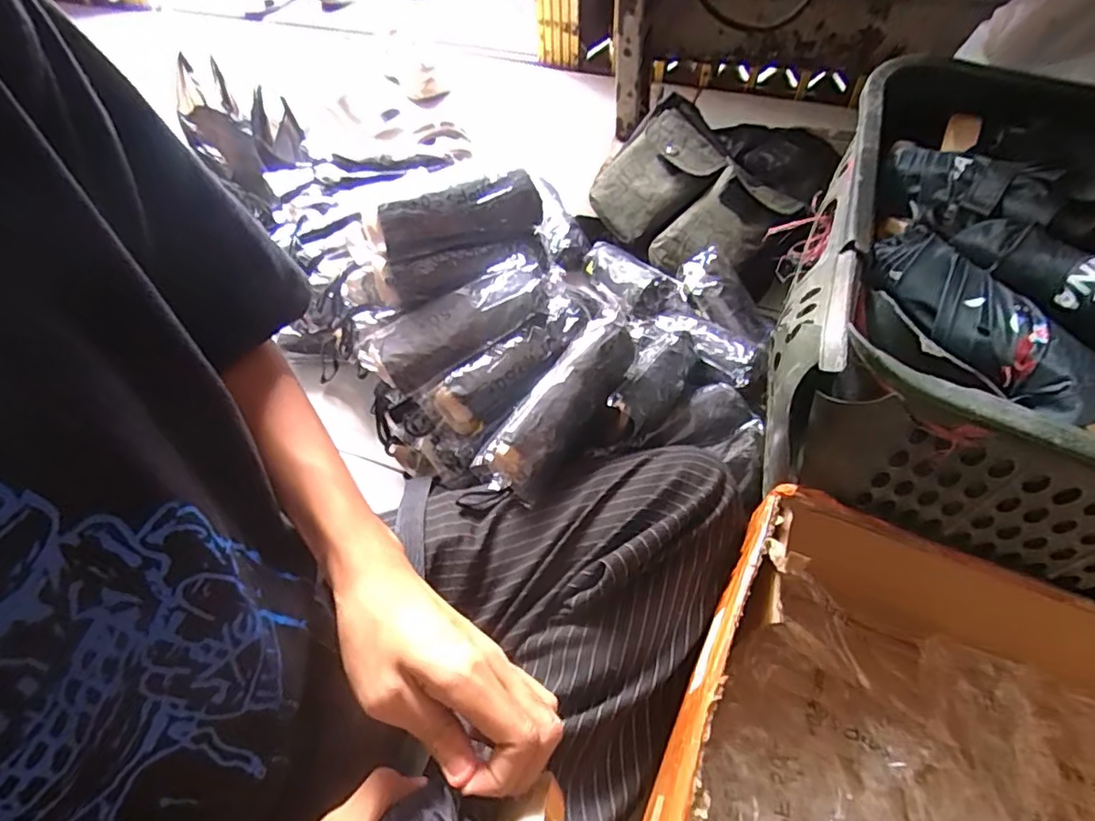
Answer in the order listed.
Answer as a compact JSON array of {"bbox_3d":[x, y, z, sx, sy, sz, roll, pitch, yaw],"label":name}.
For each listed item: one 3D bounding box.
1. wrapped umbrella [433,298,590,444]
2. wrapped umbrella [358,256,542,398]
[{"bbox_3d":[-0.029,-0.043,0.569,0.173,0.055,0.053,-43,62,-9],"label":"wrapped umbrella"},{"bbox_3d":[-0.084,-0.081,0.560,0.180,0.048,0.059,-28,58,-16],"label":"wrapped umbrella"}]

